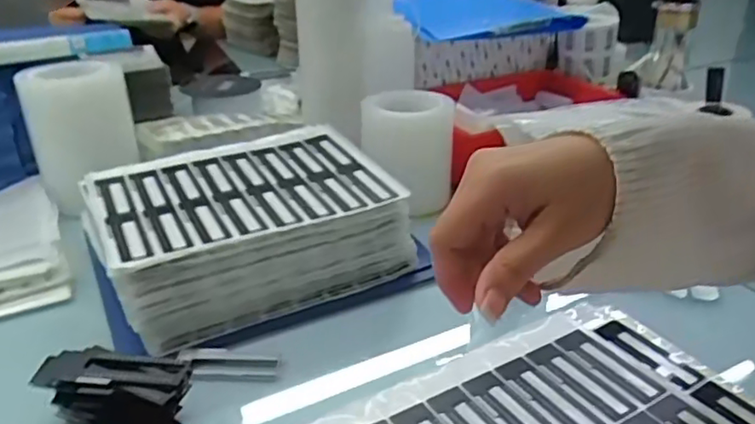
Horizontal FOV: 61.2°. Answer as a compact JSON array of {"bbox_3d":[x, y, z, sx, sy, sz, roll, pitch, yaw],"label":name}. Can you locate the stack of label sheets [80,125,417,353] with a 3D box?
[{"bbox_3d":[-0.134,0.009,0.654,0.273,0.088,0.216,-14,29,-25],"label":"stack of label sheets"}]

